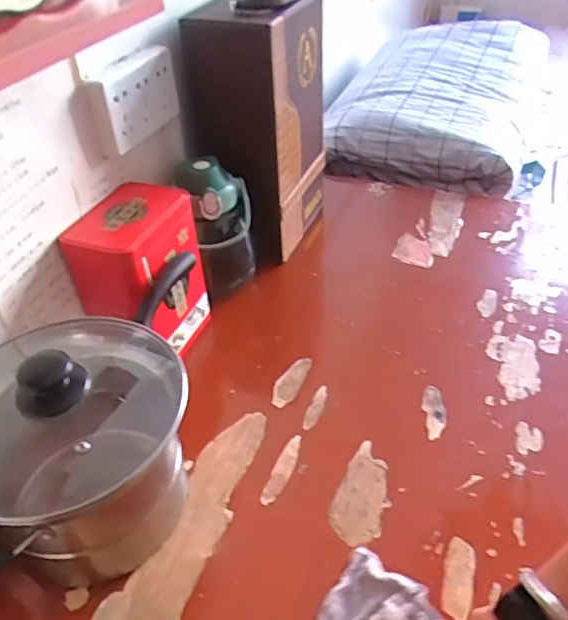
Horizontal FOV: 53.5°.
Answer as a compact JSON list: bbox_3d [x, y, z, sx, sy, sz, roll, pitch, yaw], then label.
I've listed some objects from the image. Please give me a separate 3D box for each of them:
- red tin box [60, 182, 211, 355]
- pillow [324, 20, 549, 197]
[{"bbox_3d":[-0.170,-0.041,0.690,0.099,0.186,0.136,14,43,19],"label":"red tin box"},{"bbox_3d":[0.365,-0.510,1.276,0.404,0.127,0.655,15,43,20],"label":"pillow"}]

